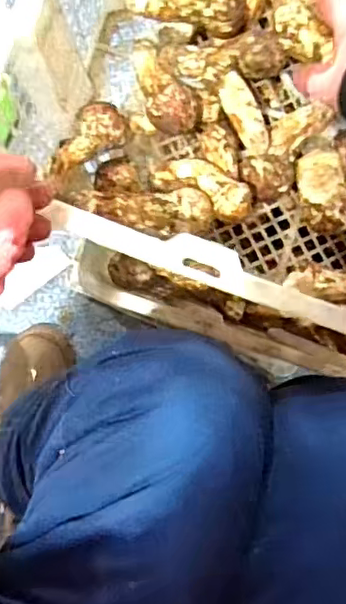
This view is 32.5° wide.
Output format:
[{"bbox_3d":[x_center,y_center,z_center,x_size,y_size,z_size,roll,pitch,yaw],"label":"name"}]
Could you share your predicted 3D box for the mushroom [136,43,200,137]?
[{"bbox_3d":[-0.006,-0.172,0.480,0.044,0.033,0.084,-19,68,-6],"label":"mushroom"}]

